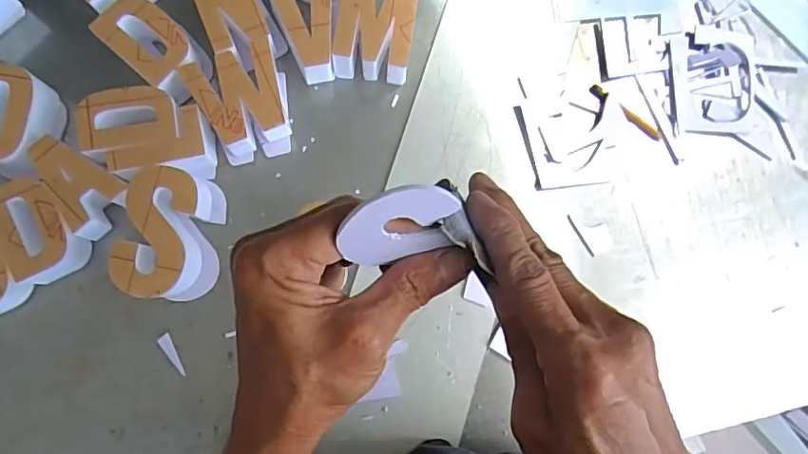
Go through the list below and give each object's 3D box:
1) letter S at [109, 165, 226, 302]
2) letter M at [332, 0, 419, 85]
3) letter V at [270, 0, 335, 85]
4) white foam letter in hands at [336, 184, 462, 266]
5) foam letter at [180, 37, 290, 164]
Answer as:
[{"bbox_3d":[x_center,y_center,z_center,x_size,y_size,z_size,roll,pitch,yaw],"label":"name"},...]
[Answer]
[{"bbox_3d":[-0.205,0.007,0.478,0.074,0.049,0.109,6,83,-4],"label":"letter S"},{"bbox_3d":[-0.028,-0.189,0.520,0.071,0.045,0.087,8,82,-4],"label":"letter M"},{"bbox_3d":[-0.088,-0.184,0.515,0.057,0.048,0.086,-17,85,-7],"label":"letter V"},{"bbox_3d":[-0.002,0.000,0.228,0.050,0.044,0.004,-14,51,-10],"label":"white foam letter in hands"},{"bbox_3d":[-0.148,-0.118,0.499,0.082,0.048,0.103,-19,85,-7],"label":"foam letter"}]

